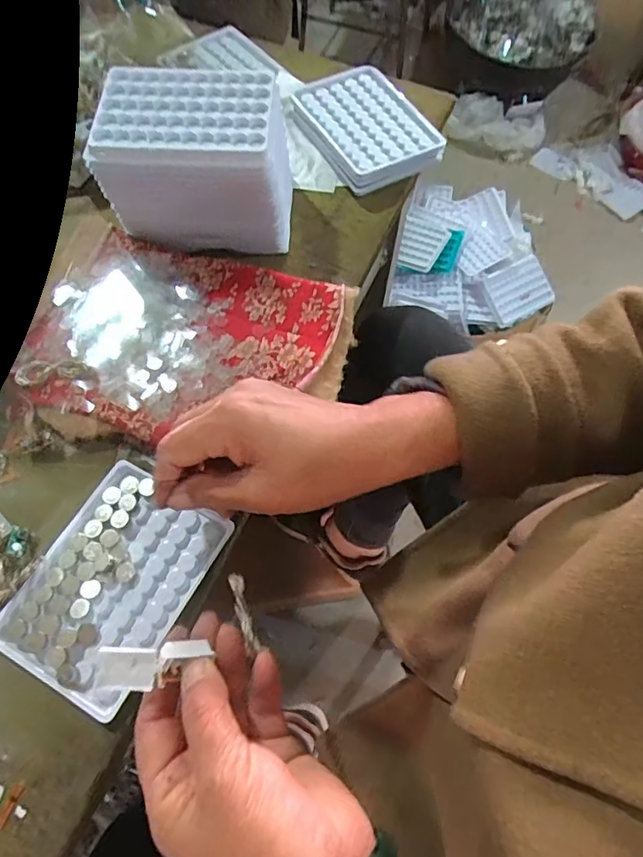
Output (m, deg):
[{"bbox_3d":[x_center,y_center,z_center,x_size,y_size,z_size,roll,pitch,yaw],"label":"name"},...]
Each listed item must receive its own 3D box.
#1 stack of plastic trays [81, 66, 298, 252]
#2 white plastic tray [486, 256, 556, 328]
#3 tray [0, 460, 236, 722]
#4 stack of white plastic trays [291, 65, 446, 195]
[{"bbox_3d":[-0.091,-0.200,0.402,0.133,0.094,0.090,1,65,-2],"label":"stack of plastic trays"},{"bbox_3d":[0.344,-0.243,0.910,0.110,0.008,0.093,-27,94,-12],"label":"white plastic tray"},{"bbox_3d":[-0.126,0.092,0.320,0.089,0.009,0.126,27,67,10],"label":"tray"},{"bbox_3d":[0.038,-0.281,0.483,0.095,0.023,0.130,-27,69,-14],"label":"stack of white plastic trays"}]

